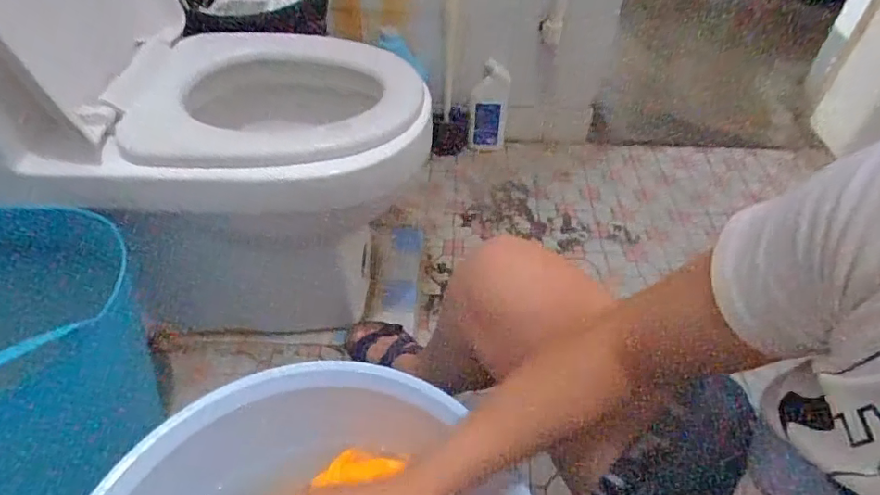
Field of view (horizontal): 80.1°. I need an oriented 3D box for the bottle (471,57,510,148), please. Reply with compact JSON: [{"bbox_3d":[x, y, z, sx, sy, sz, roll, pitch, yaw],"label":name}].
[{"bbox_3d":[0.114,-0.318,1.218,0.086,0.198,0.049,5,47,3],"label":"bottle"}]

